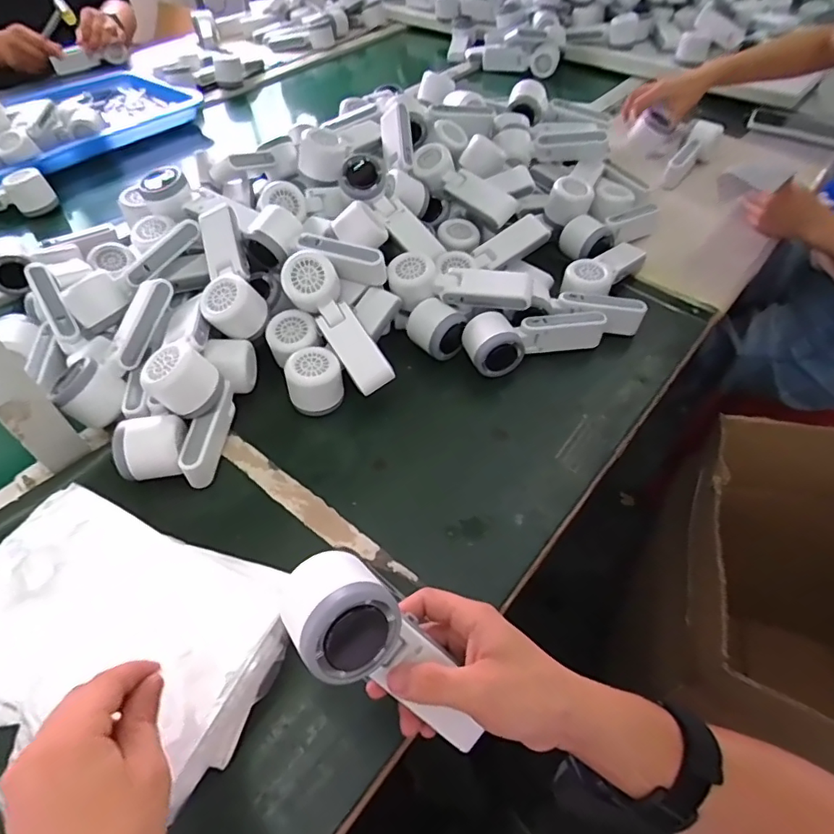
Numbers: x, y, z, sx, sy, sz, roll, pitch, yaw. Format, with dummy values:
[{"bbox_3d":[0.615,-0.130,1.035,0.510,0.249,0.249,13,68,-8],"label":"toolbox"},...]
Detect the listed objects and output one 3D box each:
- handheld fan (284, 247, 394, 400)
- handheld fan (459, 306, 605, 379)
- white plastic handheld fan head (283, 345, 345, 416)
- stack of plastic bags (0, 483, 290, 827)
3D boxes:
[{"bbox_3d":[-0.084,-0.100,0.578,0.051,0.046,0.163,-33,87,-23],"label":"handheld fan"},{"bbox_3d":[0.135,-0.102,0.629,0.167,0.061,0.065,-19,53,-14],"label":"handheld fan"},{"bbox_3d":[-0.110,-0.037,0.582,0.057,0.054,0.060,-1,51,1],"label":"white plastic handheld fan head"},{"bbox_3d":[-0.226,0.165,0.407,0.239,0.068,0.169,15,53,13],"label":"stack of plastic bags"}]

